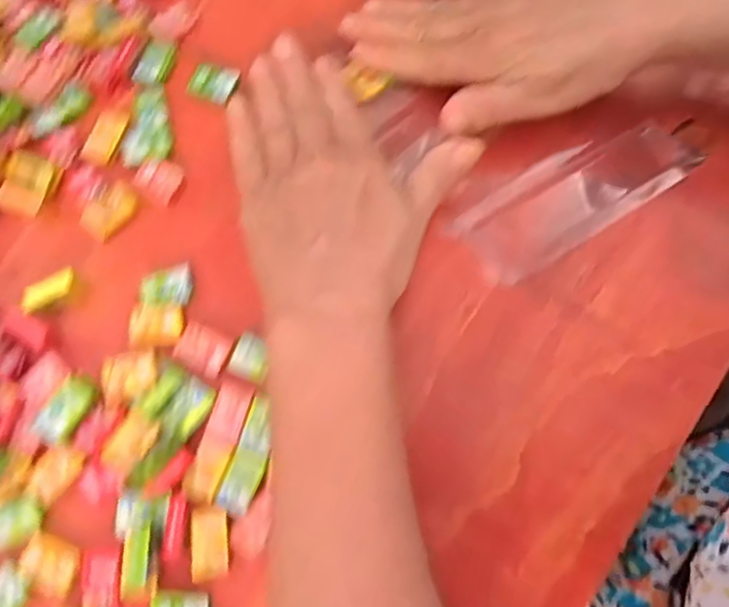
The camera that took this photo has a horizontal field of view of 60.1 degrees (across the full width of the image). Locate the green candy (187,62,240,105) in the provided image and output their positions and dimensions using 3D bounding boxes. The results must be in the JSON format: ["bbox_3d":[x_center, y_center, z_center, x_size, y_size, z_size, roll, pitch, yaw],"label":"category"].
[{"bbox_3d":[-0.086,-0.127,0.358,0.025,0.004,0.024,20,74,6],"label":"green candy"}]

